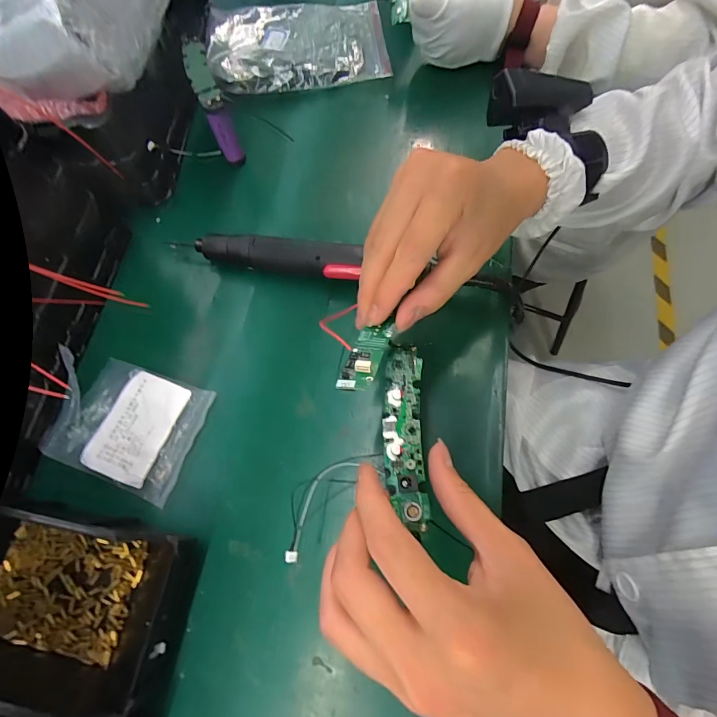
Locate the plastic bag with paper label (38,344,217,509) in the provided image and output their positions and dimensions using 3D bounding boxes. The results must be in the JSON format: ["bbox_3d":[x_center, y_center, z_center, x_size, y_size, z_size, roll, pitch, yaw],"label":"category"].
[{"bbox_3d":[-0.202,0.053,0.327,0.131,0.020,0.095,17,72,8],"label":"plastic bag with paper label"}]

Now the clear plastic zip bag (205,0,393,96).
[{"bbox_3d":[-0.078,-0.408,0.498,0.221,0.034,0.151,-11,68,1],"label":"clear plastic zip bag"}]

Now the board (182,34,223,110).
[{"bbox_3d":[-0.168,-0.303,0.405,0.026,0.006,0.120,-21,68,-3],"label":"board"}]

